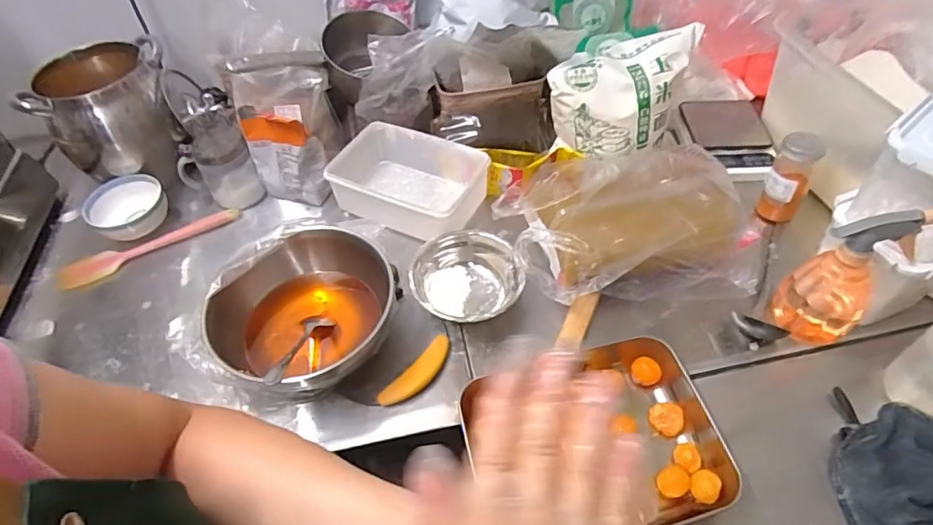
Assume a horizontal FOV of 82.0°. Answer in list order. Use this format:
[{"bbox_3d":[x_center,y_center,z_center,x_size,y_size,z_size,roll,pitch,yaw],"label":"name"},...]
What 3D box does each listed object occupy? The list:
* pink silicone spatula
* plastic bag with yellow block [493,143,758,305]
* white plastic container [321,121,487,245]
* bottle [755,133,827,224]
[{"bbox_3d":[-0.470,-0.026,0.802,0.258,0.020,0.037,-25,51,-17],"label":"pink silicone spatula"},{"bbox_3d":[0.212,-0.060,0.722,0.318,0.100,0.210,-6,48,-1],"label":"plastic bag with yellow block"},{"bbox_3d":[-0.085,-0.118,0.804,0.209,0.087,0.139,18,52,20],"label":"white plastic container"},{"bbox_3d":[0.442,-0.114,0.737,0.054,0.119,0.042,29,56,26],"label":"bottle"}]

